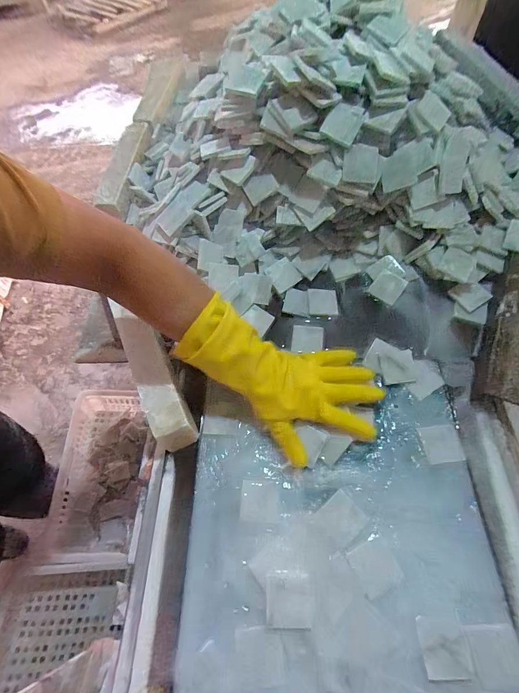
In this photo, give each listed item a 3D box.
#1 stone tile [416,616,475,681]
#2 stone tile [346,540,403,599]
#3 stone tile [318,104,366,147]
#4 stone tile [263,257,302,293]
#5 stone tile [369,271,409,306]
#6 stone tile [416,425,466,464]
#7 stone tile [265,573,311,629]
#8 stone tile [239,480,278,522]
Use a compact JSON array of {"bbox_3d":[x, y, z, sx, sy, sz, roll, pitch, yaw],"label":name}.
[{"bbox_3d":[0.196,0.318,0.343,0.047,0.004,0.051,-4,58,2],"label":"stone tile"},{"bbox_3d":[0.138,0.261,0.387,0.050,0.007,0.048,-22,59,-9],"label":"stone tile"},{"bbox_3d":[0.120,-0.320,0.466,0.050,0.050,0.009,17,28,-20],"label":"stone tile"},{"bbox_3d":[0.041,-0.123,0.562,0.050,0.004,0.048,-36,96,-7],"label":"stone tile"},{"bbox_3d":[0.224,-0.103,0.568,0.048,0.004,0.049,34,91,18],"label":"stone tile"},{"bbox_3d":[0.253,0.135,0.451,0.049,0.007,0.047,-5,58,2],"label":"stone tile"},{"bbox_3d":[0.033,0.291,0.373,0.050,0.004,0.048,-1,59,4],"label":"stone tile"},{"bbox_3d":[0.000,0.207,0.437,0.050,0.004,0.050,0,59,5],"label":"stone tile"}]

